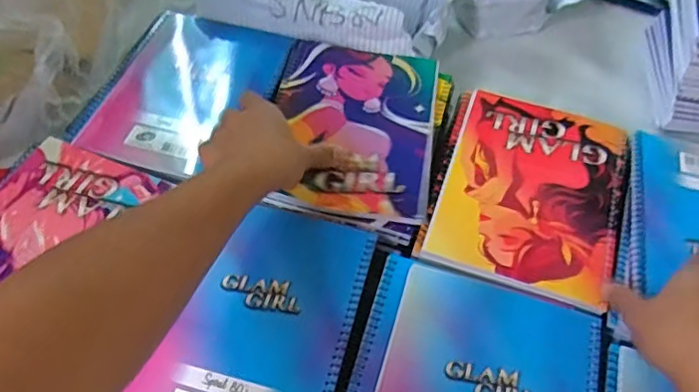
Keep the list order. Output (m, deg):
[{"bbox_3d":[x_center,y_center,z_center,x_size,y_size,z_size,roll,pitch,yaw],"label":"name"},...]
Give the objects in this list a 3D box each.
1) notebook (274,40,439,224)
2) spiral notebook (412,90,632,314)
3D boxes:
[{"bbox_3d":[0.005,-0.071,0.528,0.147,0.012,0.193,9,56,4],"label":"notebook"},{"bbox_3d":[0.157,-0.007,0.501,0.156,0.009,0.195,17,57,10],"label":"spiral notebook"}]

